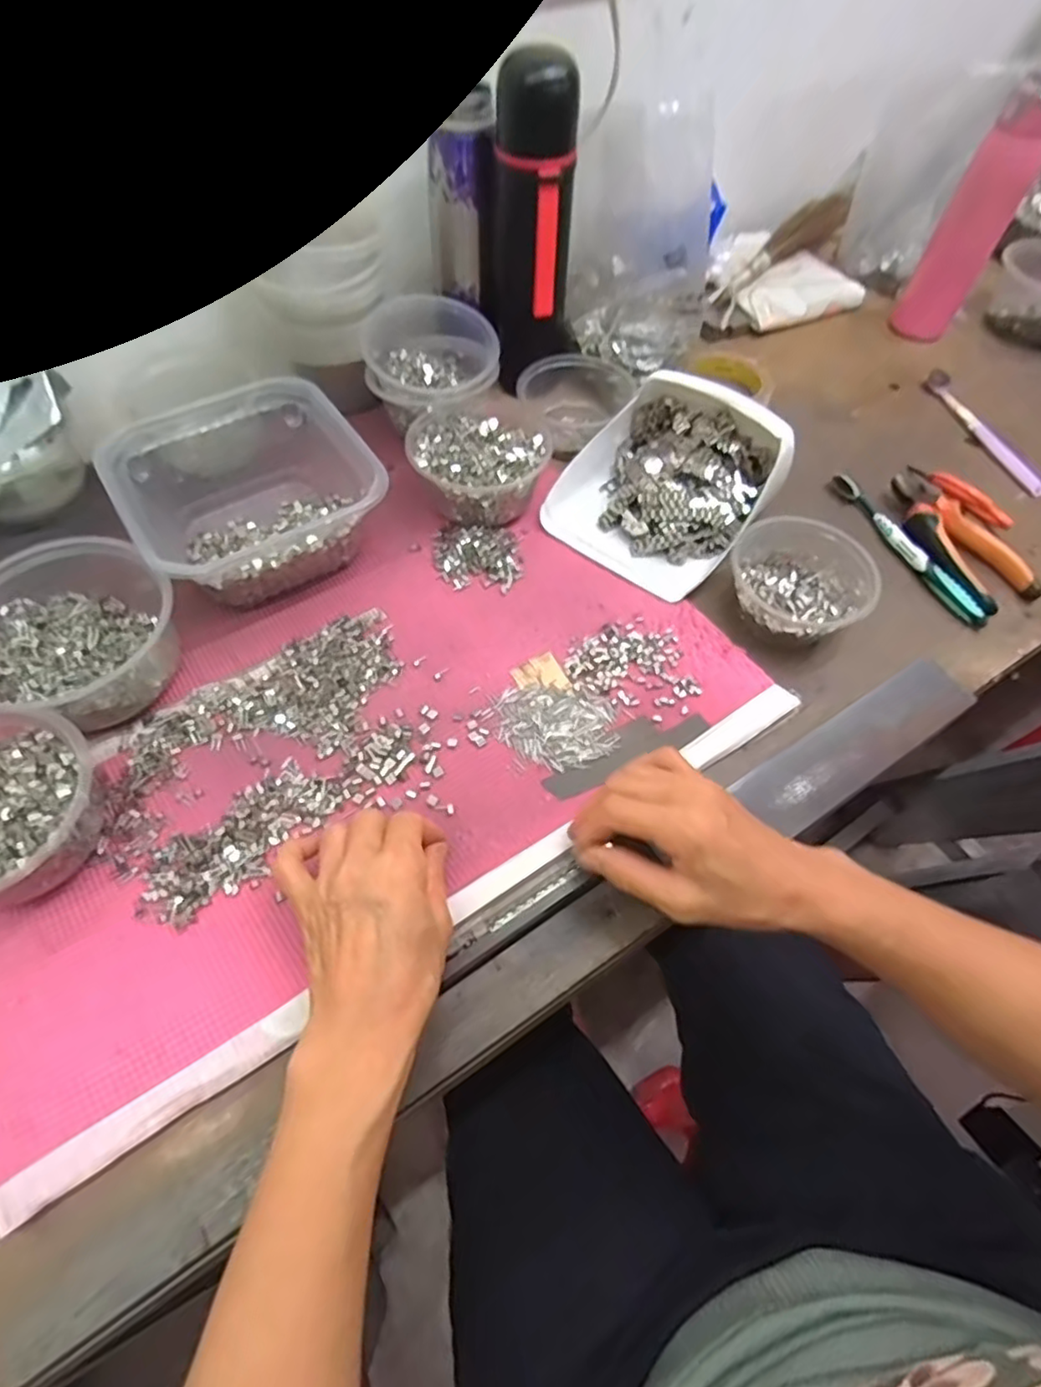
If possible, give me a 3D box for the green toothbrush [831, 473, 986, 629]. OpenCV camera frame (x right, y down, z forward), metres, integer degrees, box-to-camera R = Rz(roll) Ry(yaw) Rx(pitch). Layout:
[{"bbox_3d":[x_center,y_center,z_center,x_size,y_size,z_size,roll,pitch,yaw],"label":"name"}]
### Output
[{"bbox_3d":[0.329,-0.130,0.557,0.014,0.017,0.179,-19,60,-14],"label":"green toothbrush"}]

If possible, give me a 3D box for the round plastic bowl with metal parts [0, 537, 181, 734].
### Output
[{"bbox_3d":[-0.296,-0.040,0.434,0.122,0.064,0.131,1,57,-1],"label":"round plastic bowl with metal parts"}]

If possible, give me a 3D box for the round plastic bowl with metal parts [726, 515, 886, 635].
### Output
[{"bbox_3d":[0.212,-0.083,0.500,0.106,0.047,0.101,33,63,16],"label":"round plastic bowl with metal parts"}]

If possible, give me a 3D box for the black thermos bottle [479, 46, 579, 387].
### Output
[{"bbox_3d":[0.013,-0.391,0.561,0.079,0.222,0.067,-2,59,-4],"label":"black thermos bottle"}]

